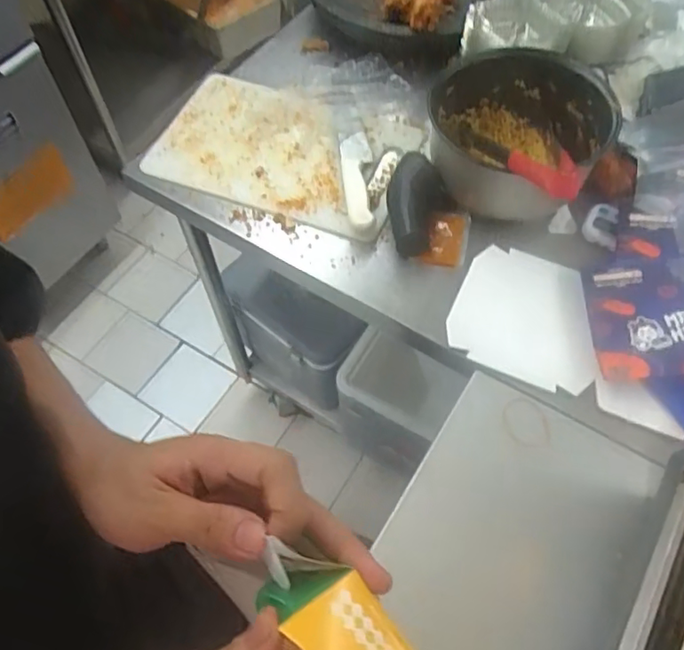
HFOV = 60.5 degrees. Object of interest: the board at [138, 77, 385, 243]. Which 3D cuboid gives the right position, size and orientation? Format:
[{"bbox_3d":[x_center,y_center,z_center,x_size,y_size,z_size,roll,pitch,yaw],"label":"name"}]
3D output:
[{"bbox_3d":[-0.090,-0.261,0.858,0.369,0.011,0.226,20,62,13],"label":"board"}]

